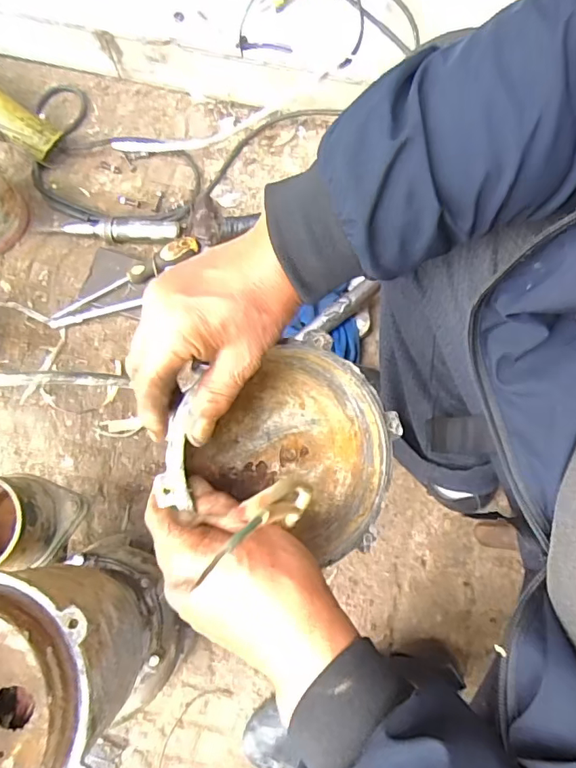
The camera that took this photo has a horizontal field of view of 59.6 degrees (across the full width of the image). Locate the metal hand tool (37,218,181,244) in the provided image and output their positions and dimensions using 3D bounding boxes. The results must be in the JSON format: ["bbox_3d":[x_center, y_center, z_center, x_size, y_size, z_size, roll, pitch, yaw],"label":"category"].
[{"bbox_3d":[-0.268,-0.235,0.762,0.212,0.032,0.034,2,76,1],"label":"metal hand tool"}]

